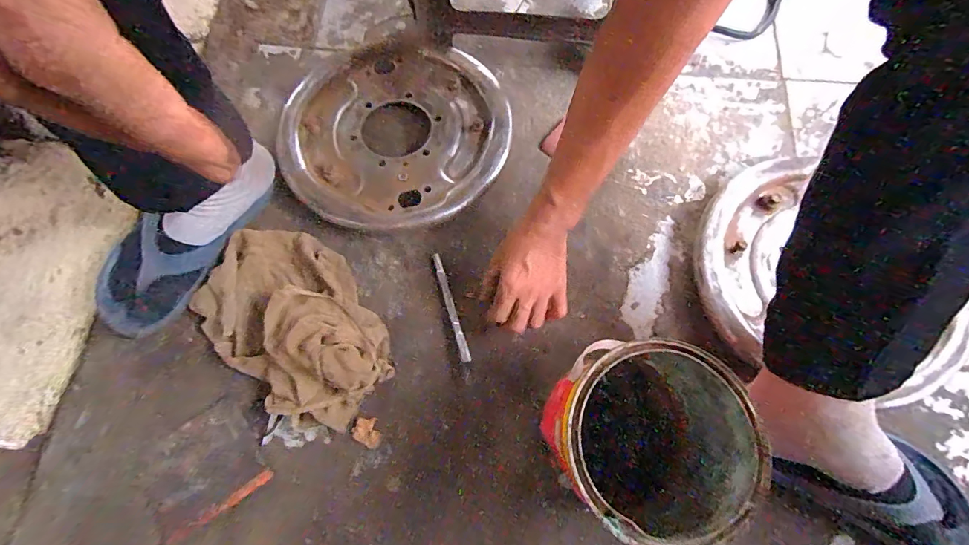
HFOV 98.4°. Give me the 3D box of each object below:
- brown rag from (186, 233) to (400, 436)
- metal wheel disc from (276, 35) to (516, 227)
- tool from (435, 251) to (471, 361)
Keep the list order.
[{"bbox_3d":[-0.219,0.052,0.478,0.260,0.063,0.170,38,76,13],"label":"brown rag"},{"bbox_3d":[-0.122,-0.195,0.572,0.299,0.047,0.290,0,72,1],"label":"metal wheel disc"},{"bbox_3d":[-0.040,0.040,0.506,0.010,0.004,0.138,-16,72,-4],"label":"tool"}]

